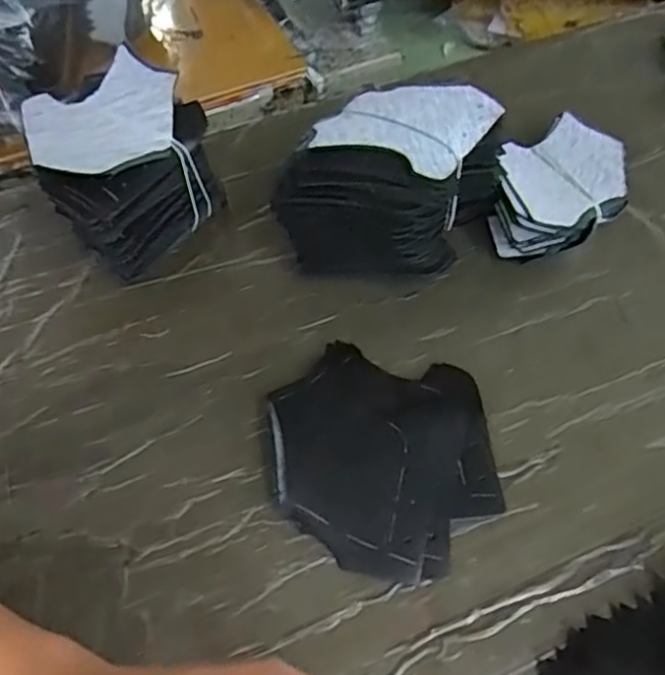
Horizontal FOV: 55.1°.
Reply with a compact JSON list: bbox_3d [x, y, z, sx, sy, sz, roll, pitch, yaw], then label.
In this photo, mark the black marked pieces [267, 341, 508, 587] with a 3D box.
[{"bbox_3d":[0.030,0.069,0.389,0.132,0.014,0.149,-4,53,-1],"label":"black marked pieces"}]

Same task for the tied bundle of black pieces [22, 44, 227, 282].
[{"bbox_3d":[-0.146,-0.117,0.469,0.118,0.108,0.121,-27,57,-17],"label":"tied bundle of black pieces"}]

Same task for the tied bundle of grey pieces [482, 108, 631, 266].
[{"bbox_3d":[0.175,-0.116,0.500,0.140,0.045,0.090,-38,61,-23],"label":"tied bundle of grey pieces"}]

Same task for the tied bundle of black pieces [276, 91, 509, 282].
[{"bbox_3d":[0.047,-0.106,0.461,0.106,0.099,0.149,34,61,24],"label":"tied bundle of black pieces"}]

